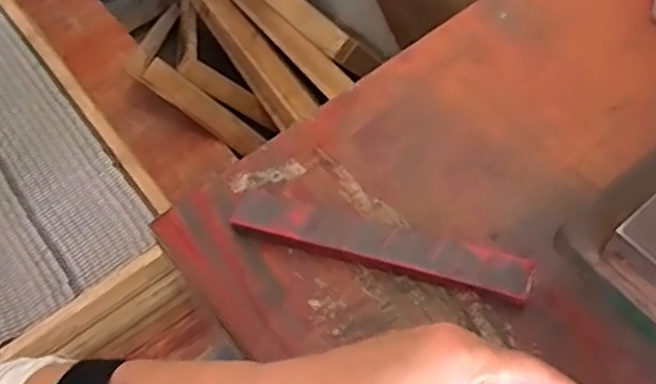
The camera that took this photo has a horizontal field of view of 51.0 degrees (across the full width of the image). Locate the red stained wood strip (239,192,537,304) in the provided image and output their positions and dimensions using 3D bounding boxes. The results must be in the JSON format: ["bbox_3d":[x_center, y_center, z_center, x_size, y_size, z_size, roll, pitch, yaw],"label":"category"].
[{"bbox_3d":[0.026,0.027,0.346,0.148,0.015,0.026,14,60,10],"label":"red stained wood strip"}]

